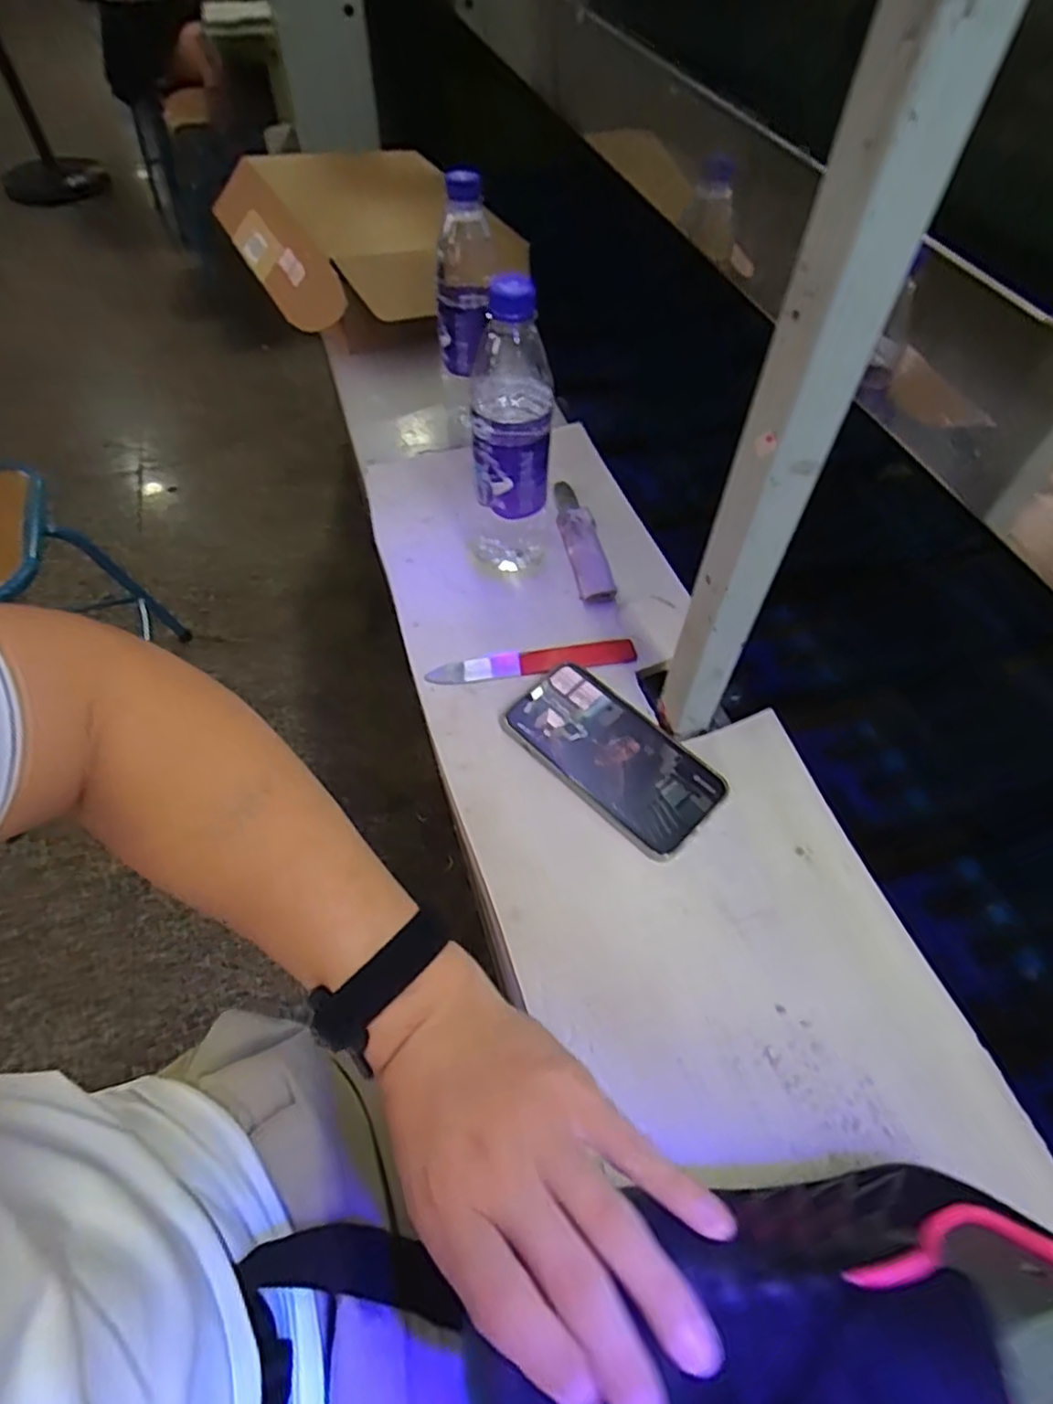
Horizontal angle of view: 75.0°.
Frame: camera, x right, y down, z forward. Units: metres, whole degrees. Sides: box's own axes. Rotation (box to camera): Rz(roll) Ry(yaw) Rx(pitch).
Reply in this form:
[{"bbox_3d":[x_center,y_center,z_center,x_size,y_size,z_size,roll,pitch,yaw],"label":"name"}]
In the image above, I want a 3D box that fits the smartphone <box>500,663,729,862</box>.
[{"bbox_3d":[0.063,0.038,0.505,0.160,0.012,0.083,39,63,23],"label":"smartphone"}]

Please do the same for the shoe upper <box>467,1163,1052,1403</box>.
[{"bbox_3d":[0.102,0.243,0.265,0.244,0.077,0.089,-15,57,-4],"label":"shoe upper"}]

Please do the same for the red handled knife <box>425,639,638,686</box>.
[{"bbox_3d":[0.006,-0.033,0.555,0.167,0.007,0.026,-8,56,-6],"label":"red handled knife"}]

